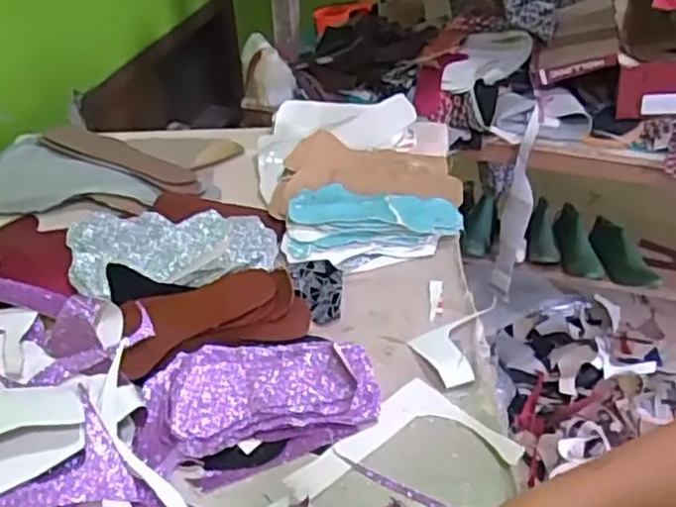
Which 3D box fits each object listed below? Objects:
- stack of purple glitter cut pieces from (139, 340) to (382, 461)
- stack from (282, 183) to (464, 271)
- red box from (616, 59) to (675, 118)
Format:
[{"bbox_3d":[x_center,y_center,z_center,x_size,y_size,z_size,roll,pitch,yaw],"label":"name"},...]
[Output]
[{"bbox_3d":[-0.072,0.122,0.633,0.209,0.040,0.103,-9,40,-8],"label":"stack of purple glitter cut pieces"},{"bbox_3d":[0.042,-0.039,0.821,0.204,0.045,0.116,-1,39,2],"label":"stack"},{"bbox_3d":[0.553,-0.280,1.185,0.149,0.099,0.042,-1,39,16],"label":"red box"}]

